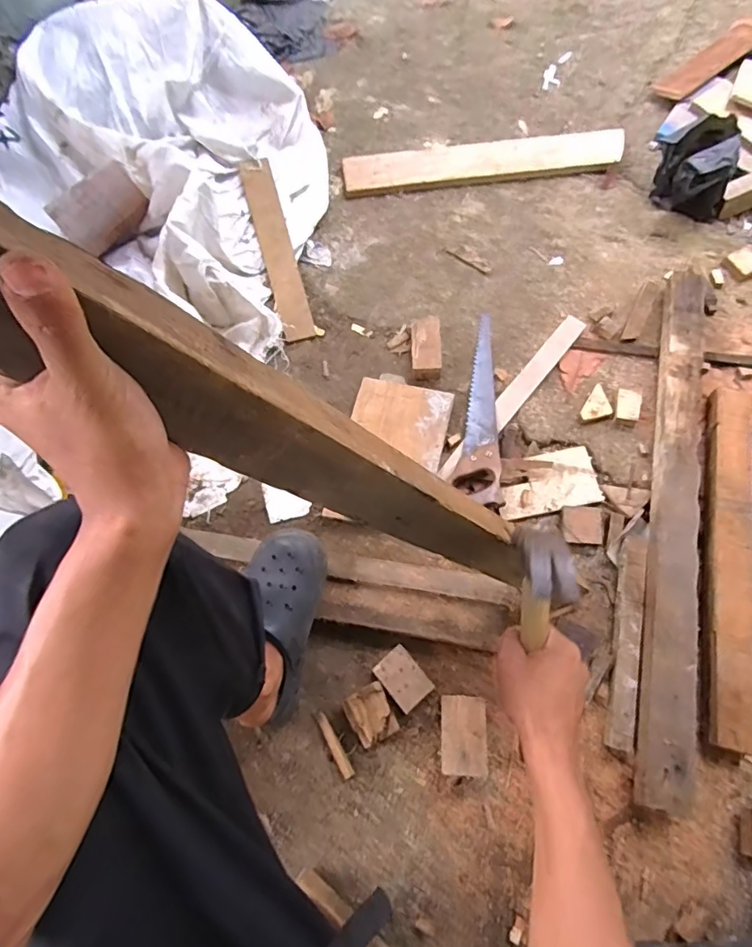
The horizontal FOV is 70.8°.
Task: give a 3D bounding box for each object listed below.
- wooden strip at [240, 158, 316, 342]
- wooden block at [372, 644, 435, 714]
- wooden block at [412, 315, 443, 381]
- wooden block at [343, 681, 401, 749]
[{"bbox_3d":[-0.203,-0.460,1.087,0.062,0.014,0.429,-14,76,-8],"label":"wooden strip"},{"bbox_3d":[0.041,0.305,0.787,0.058,0.014,0.080,-38,71,-12],"label":"wooden block"},{"bbox_3d":[0.094,-0.238,0.996,0.057,0.043,0.127,-3,68,1],"label":"wooden block"},{"bbox_3d":[-0.007,0.348,0.765,0.062,0.039,0.075,-27,70,-8],"label":"wooden block"}]

